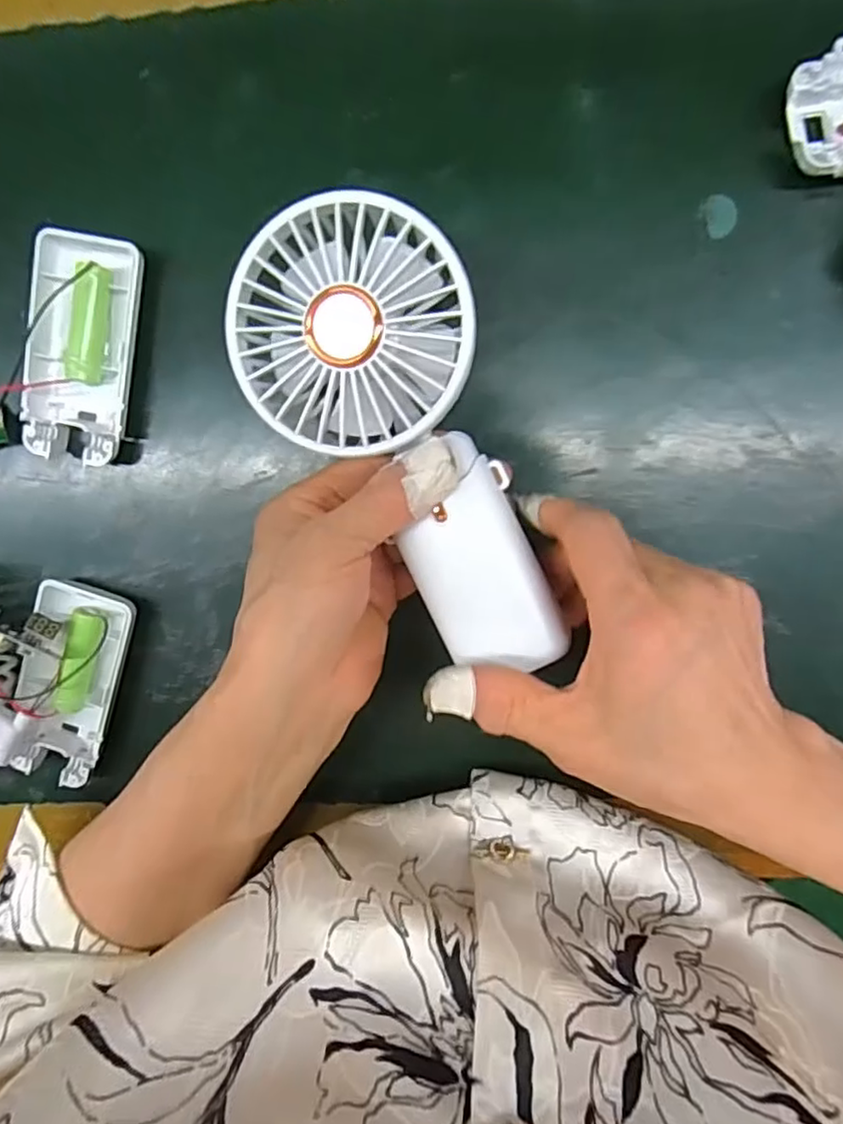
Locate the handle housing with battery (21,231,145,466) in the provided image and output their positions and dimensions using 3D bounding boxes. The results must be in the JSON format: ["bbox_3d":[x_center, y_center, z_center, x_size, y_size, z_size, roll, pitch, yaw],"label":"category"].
[{"bbox_3d":[-0.147,-0.091,0.279,0.044,0.018,0.094,11,100,2],"label":"handle housing with battery"}]

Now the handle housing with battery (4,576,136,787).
[{"bbox_3d":[-0.164,0.057,0.295,0.044,0.029,0.092,17,100,1],"label":"handle housing with battery"}]

